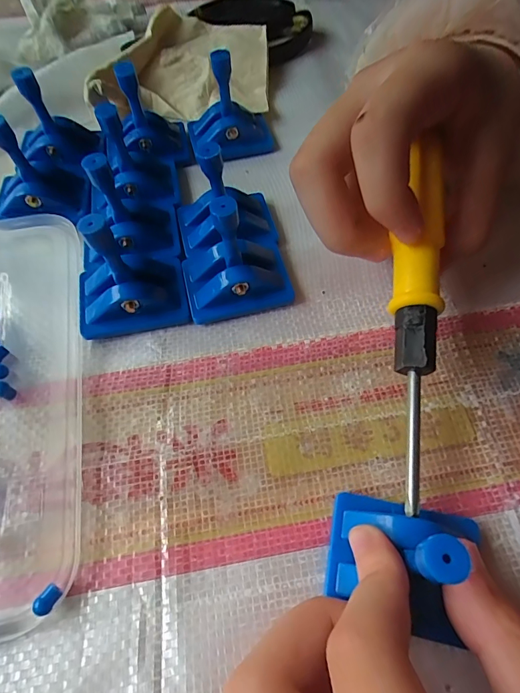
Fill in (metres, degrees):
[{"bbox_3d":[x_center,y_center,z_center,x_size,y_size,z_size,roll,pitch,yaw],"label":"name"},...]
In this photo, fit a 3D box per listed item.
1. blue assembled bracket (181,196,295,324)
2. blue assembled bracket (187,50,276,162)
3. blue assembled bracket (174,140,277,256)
[{"bbox_3d":[-0.010,-0.039,0.159,0.044,0.045,0.033,-13,61,-7],"label":"blue assembled bracket"},{"bbox_3d":[-0.017,-0.131,0.212,0.044,0.040,0.034,-12,61,-6],"label":"blue assembled bracket"},{"bbox_3d":[-0.016,-0.068,0.174,0.044,0.041,0.034,-10,61,-5],"label":"blue assembled bracket"}]

